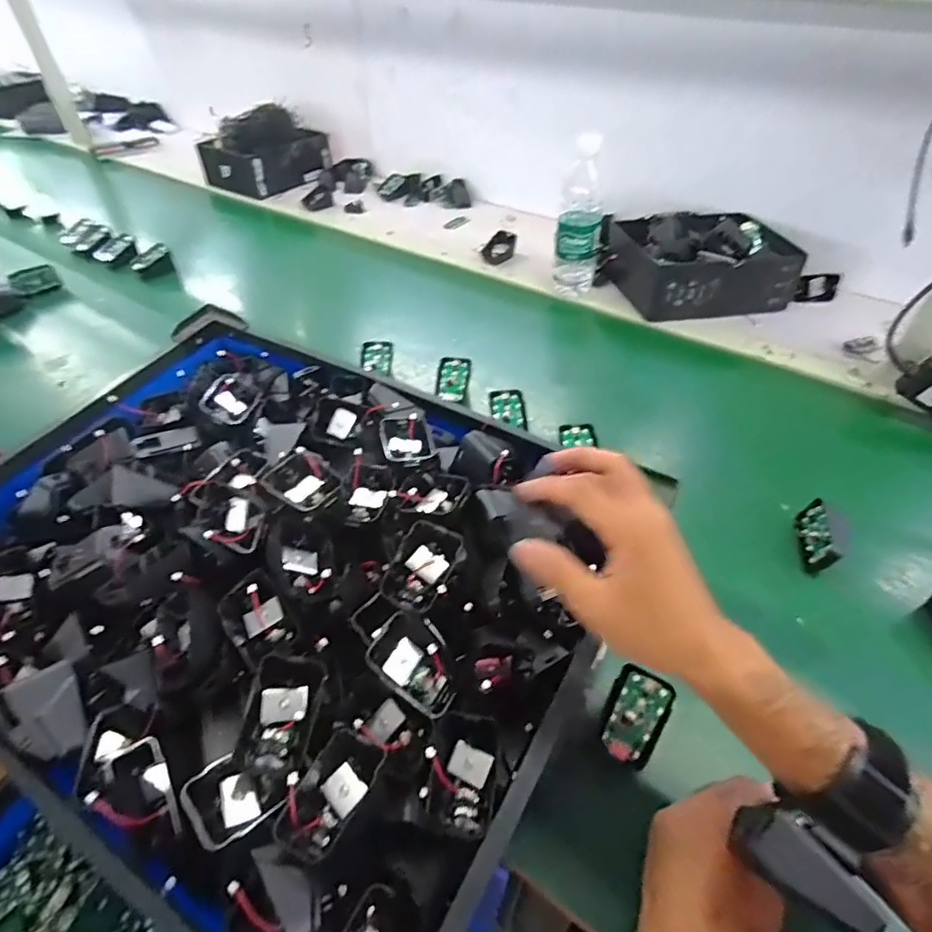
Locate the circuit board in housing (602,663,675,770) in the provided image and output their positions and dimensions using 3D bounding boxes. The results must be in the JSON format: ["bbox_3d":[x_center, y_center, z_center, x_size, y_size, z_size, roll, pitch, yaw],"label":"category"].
[{"bbox_3d":[0.129,0.190,0.417,0.040,0.009,0.069,20,88,18],"label":"circuit board in housing"}]

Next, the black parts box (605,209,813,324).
[{"bbox_3d":[0.382,-0.333,0.879,0.265,0.101,0.187,-8,46,-6],"label":"black parts box"}]

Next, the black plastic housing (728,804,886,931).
[{"bbox_3d":[0.172,0.204,0.276,0.067,0.018,0.028,39,58,21],"label":"black plastic housing"}]

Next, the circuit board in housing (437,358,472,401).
[{"bbox_3d":[-0.016,-0.114,0.724,0.041,0.011,0.065,2,65,6],"label":"circuit board in housing"}]

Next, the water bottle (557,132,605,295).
[{"bbox_3d":[0.175,-0.363,0.861,0.068,0.215,0.066,7,47,9],"label":"water bottle"}]

